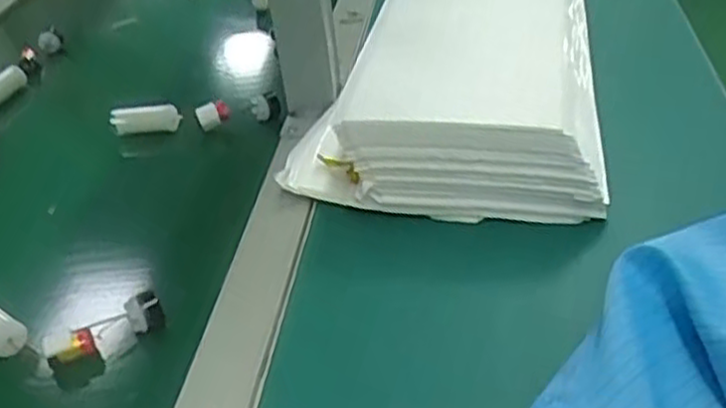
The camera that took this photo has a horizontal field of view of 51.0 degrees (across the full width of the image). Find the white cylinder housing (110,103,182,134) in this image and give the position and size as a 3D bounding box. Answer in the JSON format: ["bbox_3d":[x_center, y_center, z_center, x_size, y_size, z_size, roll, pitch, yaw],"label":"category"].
[{"bbox_3d":[-0.182,-0.072,0.635,0.062,0.019,0.023,-4,36,8],"label":"white cylinder housing"}]

